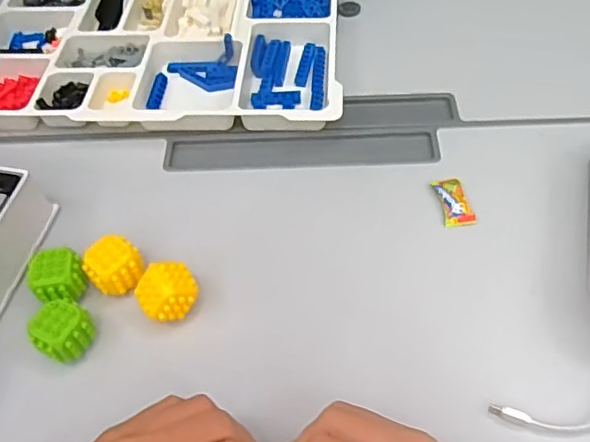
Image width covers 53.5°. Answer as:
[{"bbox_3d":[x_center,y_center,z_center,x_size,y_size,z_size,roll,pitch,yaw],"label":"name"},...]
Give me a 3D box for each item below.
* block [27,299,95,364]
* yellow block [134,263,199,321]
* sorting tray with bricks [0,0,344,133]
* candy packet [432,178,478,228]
[{"bbox_3d":[-0.159,0.077,0.403,0.029,0.039,0.036,23,58,20],"label":"block"},{"bbox_3d":[-0.090,0.053,0.419,0.040,0.042,0.032,-26,56,-15],"label":"yellow block"},{"bbox_3d":[-0.141,-0.190,0.610,0.372,0.034,0.264,1,53,5],"label":"sorting tray with bricks"},{"bbox_3d":[0.129,-0.017,0.473,0.023,0.009,0.047,-9,53,-3],"label":"candy packet"}]

